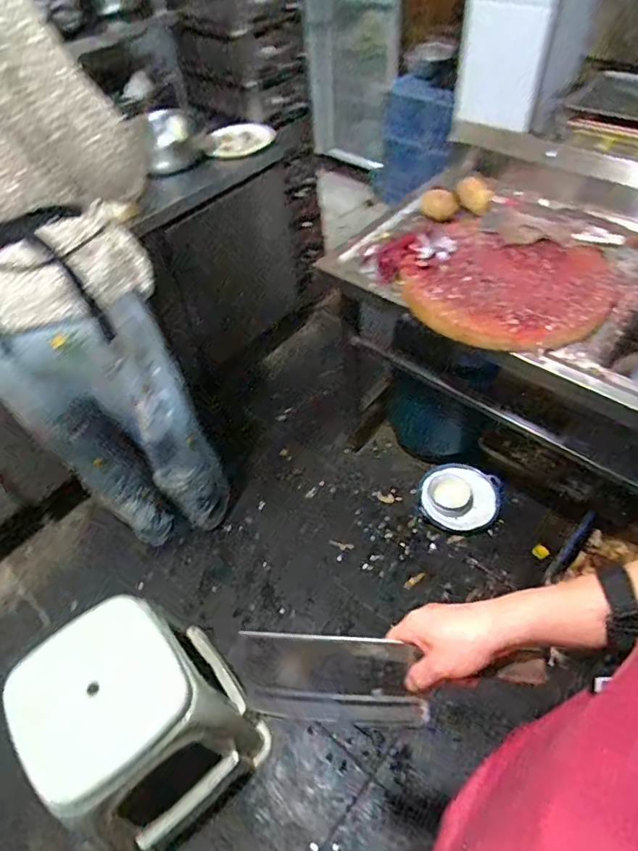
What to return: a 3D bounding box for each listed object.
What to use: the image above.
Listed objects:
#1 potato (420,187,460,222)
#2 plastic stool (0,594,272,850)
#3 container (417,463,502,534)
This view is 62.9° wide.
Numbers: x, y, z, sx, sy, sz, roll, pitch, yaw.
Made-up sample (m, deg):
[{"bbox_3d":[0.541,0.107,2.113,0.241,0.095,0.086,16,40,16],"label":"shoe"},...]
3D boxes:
[{"bbox_3d":[0.295,-0.548,1.288,0.094,0.062,0.074,10,52,13],"label":"potato"},{"bbox_3d":[-0.369,0.631,1.109,0.382,0.486,0.344,-38,57,-24],"label":"plastic stool"},{"bbox_3d":[0.446,0.225,1.664,0.241,0.052,0.231,-3,50,3],"label":"container"}]

